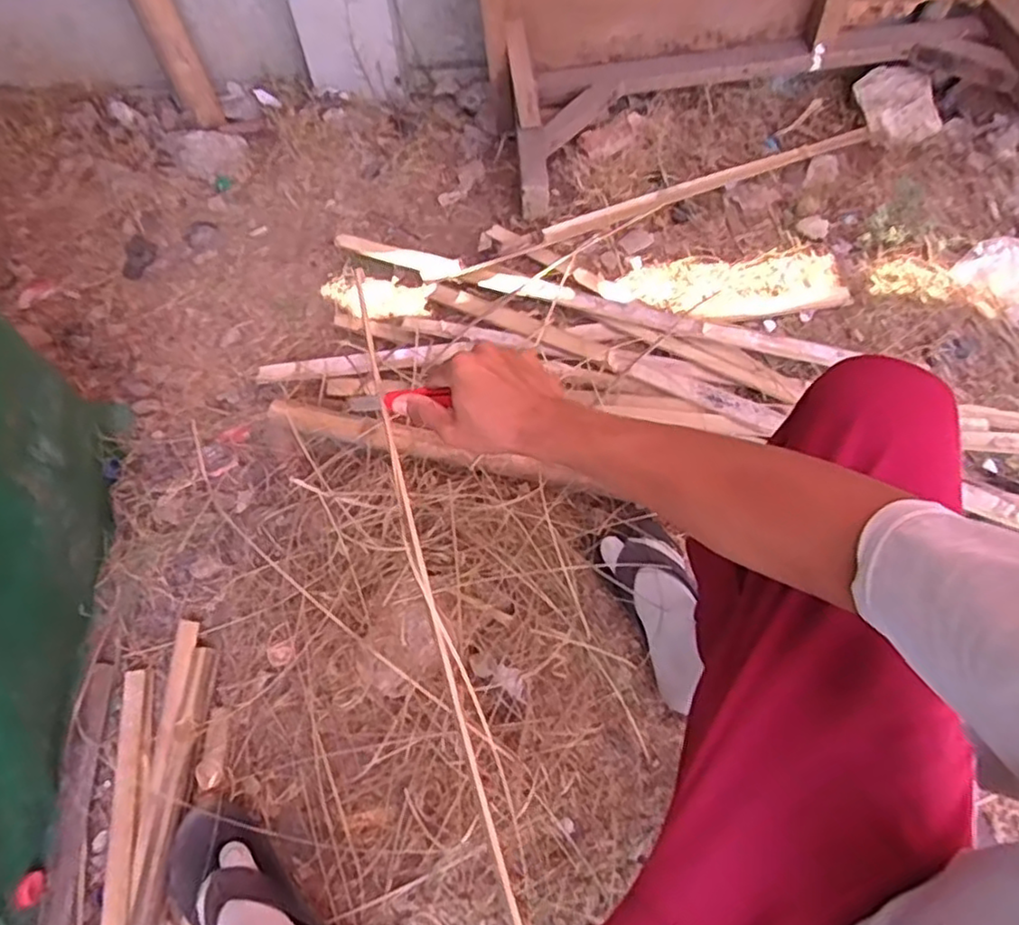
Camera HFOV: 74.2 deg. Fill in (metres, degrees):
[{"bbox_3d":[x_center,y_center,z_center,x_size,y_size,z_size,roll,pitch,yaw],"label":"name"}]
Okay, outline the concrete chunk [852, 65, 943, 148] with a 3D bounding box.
[{"bbox_3d":[0.732,-0.685,1.281,0.097,0.066,0.168,-27,65,-13],"label":"concrete chunk"}]

